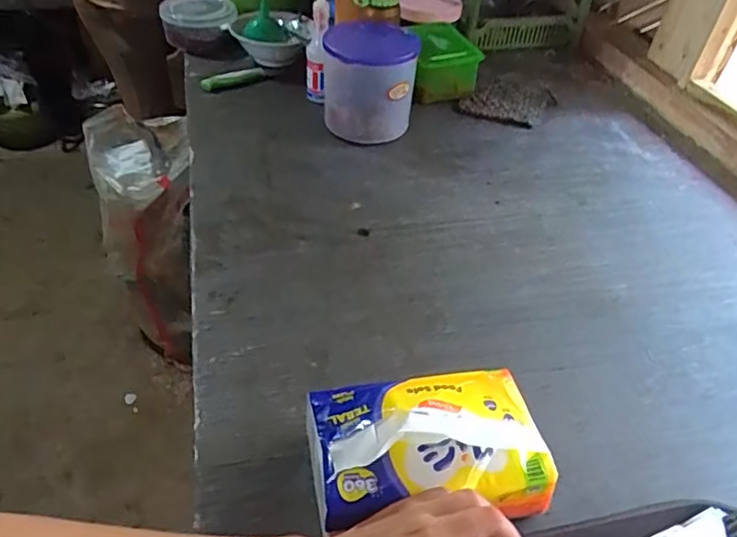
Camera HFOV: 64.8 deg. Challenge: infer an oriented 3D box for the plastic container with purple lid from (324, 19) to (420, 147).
[{"bbox_3d":[0.000,-0.270,0.858,0.125,0.142,0.118,-1,43,-3],"label":"plastic container with purple lid"}]

